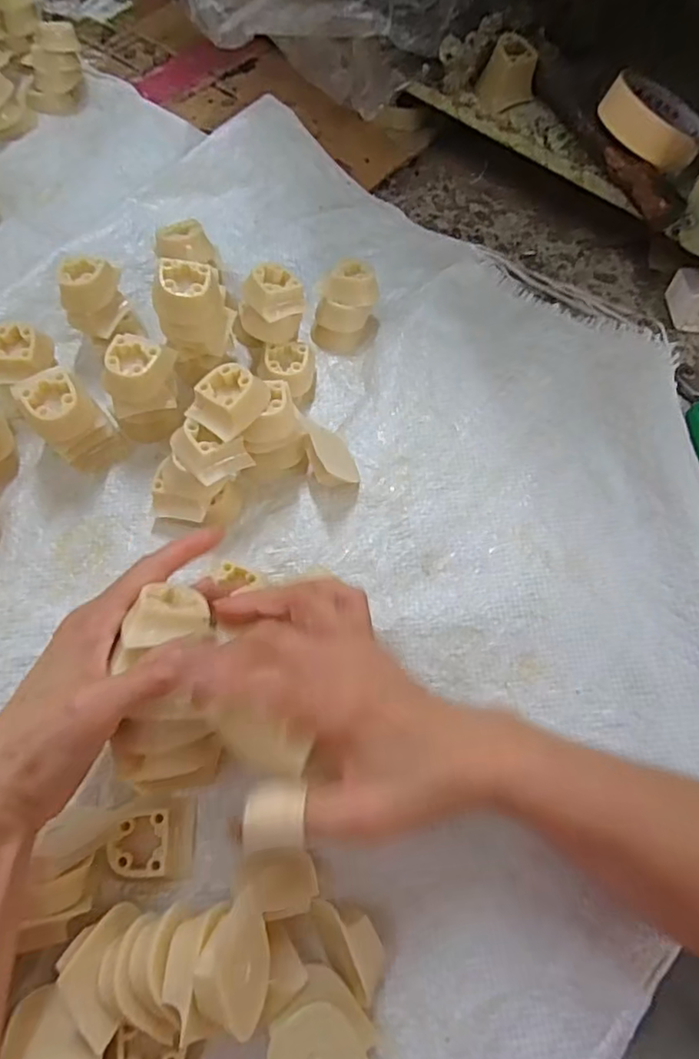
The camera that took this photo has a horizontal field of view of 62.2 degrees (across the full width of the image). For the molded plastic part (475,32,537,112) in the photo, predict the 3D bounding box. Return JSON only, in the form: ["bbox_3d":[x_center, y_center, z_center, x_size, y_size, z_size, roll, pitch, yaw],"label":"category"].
[{"bbox_3d":[0.130,-0.370,0.472,0.044,0.038,0.034,12,67,2],"label":"molded plastic part"}]

